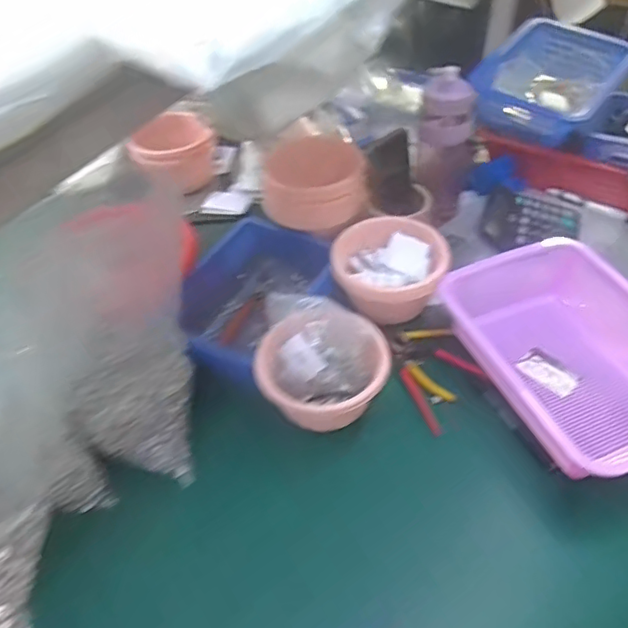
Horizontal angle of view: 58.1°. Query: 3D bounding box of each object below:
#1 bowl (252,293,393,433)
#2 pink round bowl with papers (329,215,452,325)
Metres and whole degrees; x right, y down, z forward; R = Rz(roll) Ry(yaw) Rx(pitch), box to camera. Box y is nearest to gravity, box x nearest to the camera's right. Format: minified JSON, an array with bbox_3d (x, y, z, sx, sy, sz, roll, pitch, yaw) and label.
[{"bbox_3d":[0.011,0.067,0.672,0.149,0.096,0.139,-2,48,2],"label":"bowl"},{"bbox_3d":[0.108,-0.058,0.791,0.152,0.095,0.140,-2,48,2],"label":"pink round bowl with papers"}]

